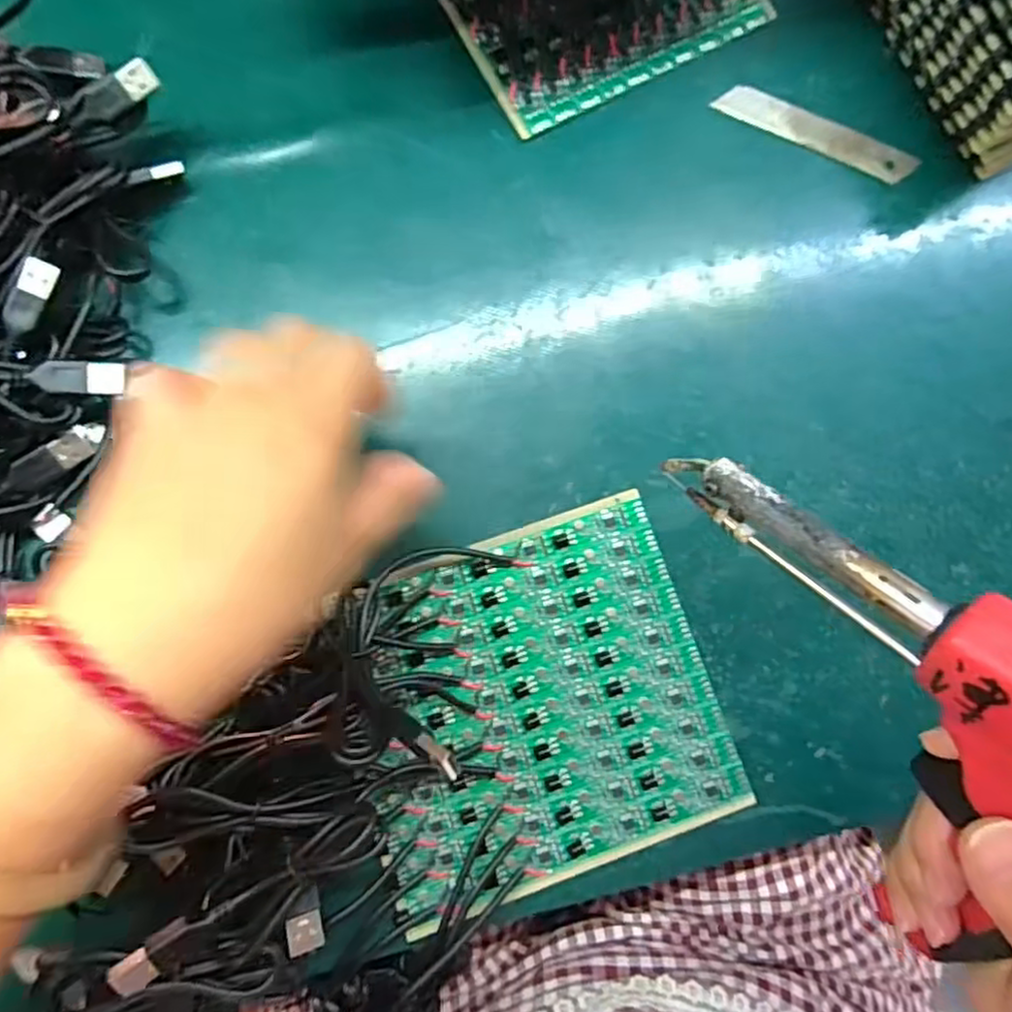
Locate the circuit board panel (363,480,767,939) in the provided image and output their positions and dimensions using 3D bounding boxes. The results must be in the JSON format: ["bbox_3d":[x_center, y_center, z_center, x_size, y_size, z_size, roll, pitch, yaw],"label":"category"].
[{"bbox_3d":[0.013,0.084,0.293,0.146,0.005,0.138,-20,84,-6],"label":"circuit board panel"}]

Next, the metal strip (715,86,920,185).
[{"bbox_3d":[0.151,-0.181,0.333,0.101,0.004,0.017,21,82,-1],"label":"metal strip"}]

